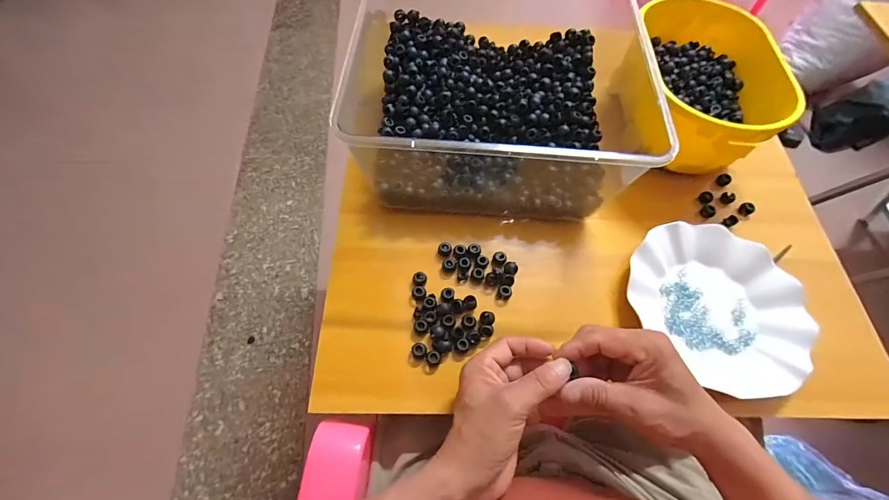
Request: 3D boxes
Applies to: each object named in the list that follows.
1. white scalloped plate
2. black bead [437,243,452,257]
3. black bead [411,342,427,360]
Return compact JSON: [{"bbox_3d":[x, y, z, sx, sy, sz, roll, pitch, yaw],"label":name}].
[{"bbox_3d":[0.292,0.053,0.401,0.165,0.026,0.180,1,63,-3],"label":"white scalloped plate"},{"bbox_3d":[0.001,-0.001,0.419,0.015,0.008,0.016,1,63,-3],"label":"black bead"},{"bbox_3d":[-0.025,0.101,0.372,0.014,0.007,0.015,1,63,-3],"label":"black bead"}]

